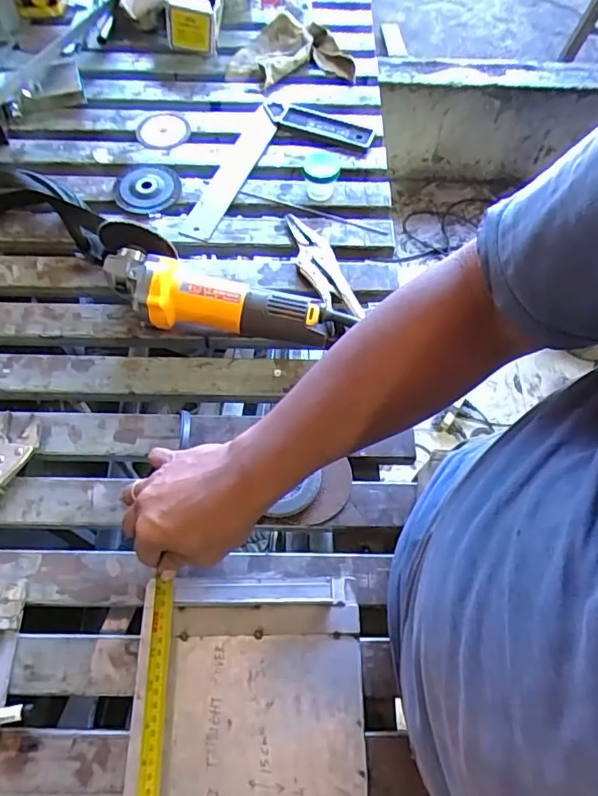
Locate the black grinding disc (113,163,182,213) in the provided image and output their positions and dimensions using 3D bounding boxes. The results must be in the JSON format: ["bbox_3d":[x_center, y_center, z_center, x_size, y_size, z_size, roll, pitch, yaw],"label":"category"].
[{"bbox_3d":[-0.219,-0.306,0.760,0.092,0.014,0.094,1,62,-2],"label":"black grinding disc"}]

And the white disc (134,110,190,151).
[{"bbox_3d":[-0.210,-0.414,0.823,0.080,0.012,0.082,1,62,-2],"label":"white disc"}]

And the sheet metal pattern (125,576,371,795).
[{"bbox_3d":[-0.041,0.338,0.427,0.198,0.013,0.366,1,62,-3],"label":"sheet metal pattern"}]

